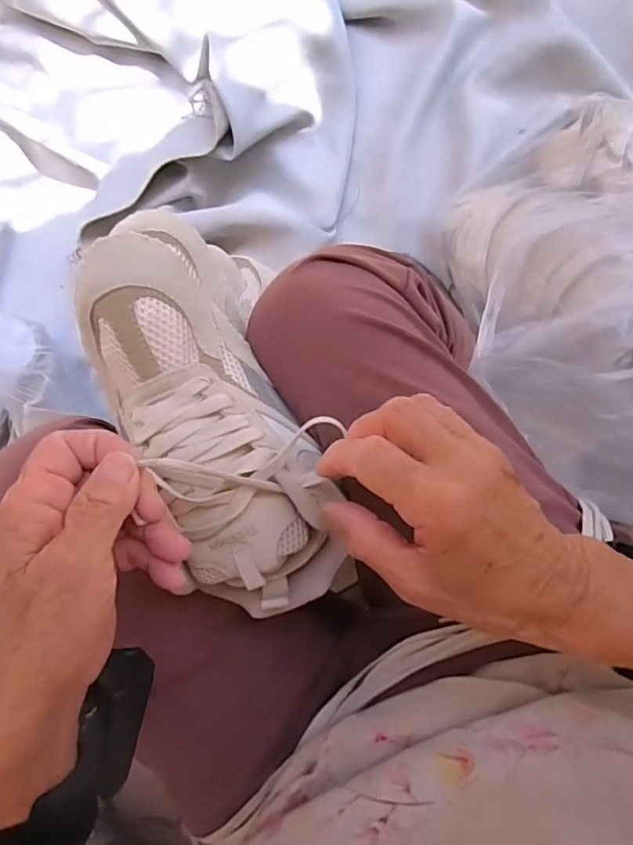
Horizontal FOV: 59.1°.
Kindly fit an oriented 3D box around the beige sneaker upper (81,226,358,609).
[{"bbox_3d":[-0.055,0.007,0.309,0.087,0.054,0.222,-27,98,1],"label":"beige sneaker upper"}]

